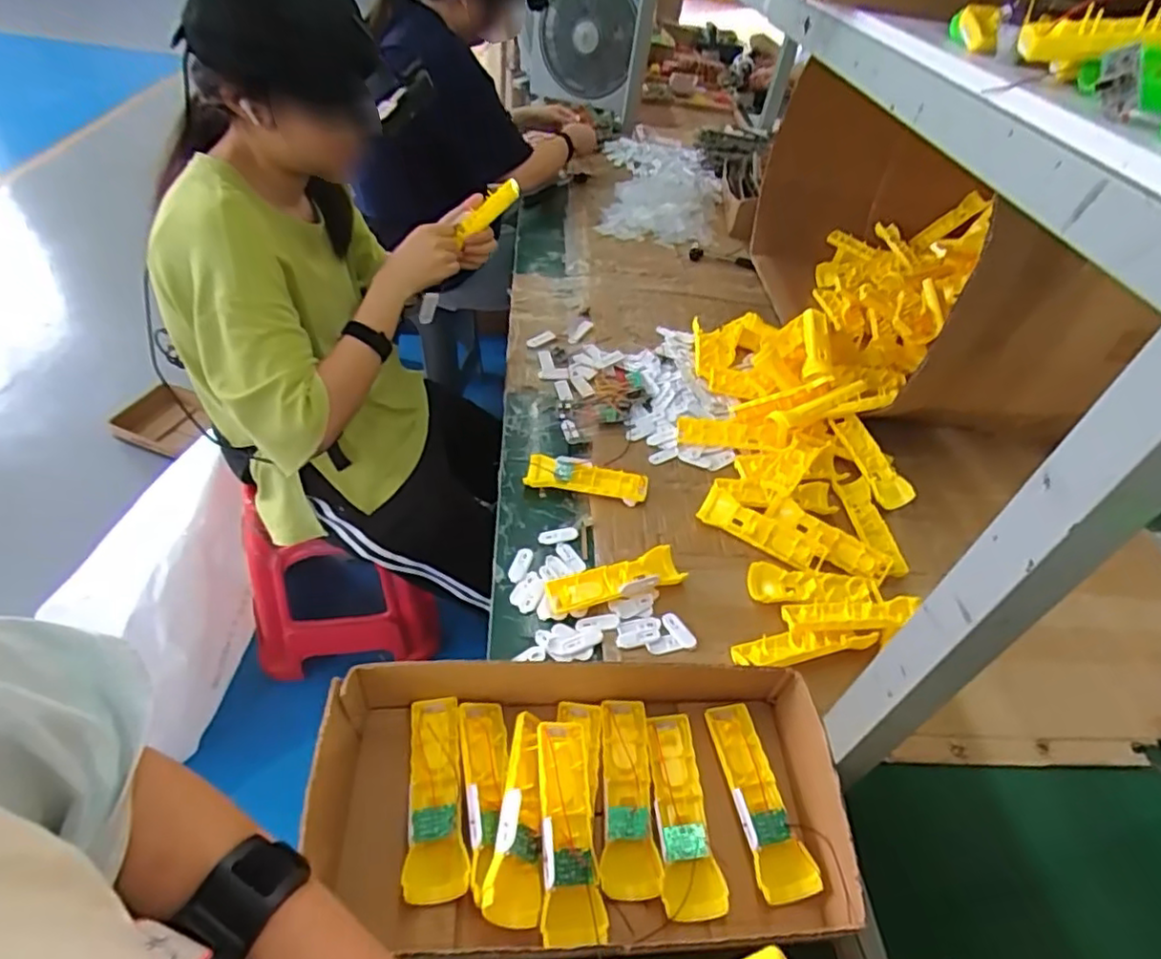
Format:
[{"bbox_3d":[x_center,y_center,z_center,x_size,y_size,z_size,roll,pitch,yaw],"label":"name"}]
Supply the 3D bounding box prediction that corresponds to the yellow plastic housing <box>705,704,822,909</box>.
[{"bbox_3d":[0.159,0.286,0.584,0.050,0.027,0.164,-4,46,-13],"label":"yellow plastic housing"}]

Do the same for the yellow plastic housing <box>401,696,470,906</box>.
[{"bbox_3d":[-0.128,0.269,0.558,0.049,0.023,0.163,-4,46,-13],"label":"yellow plastic housing"}]

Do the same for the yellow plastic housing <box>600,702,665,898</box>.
[{"bbox_3d":[0.044,0.277,0.578,0.046,0.022,0.163,6,44,-3],"label":"yellow plastic housing"}]

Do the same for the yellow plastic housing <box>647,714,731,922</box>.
[{"bbox_3d":[0.088,0.291,0.569,0.046,0.021,0.167,2,45,-7],"label":"yellow plastic housing"}]

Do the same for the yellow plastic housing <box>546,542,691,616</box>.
[{"bbox_3d":[0.039,0.120,0.751,0.156,0.030,0.046,-8,47,-17],"label":"yellow plastic housing"}]

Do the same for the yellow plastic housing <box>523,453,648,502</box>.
[{"bbox_3d":[0.008,0.001,0.869,0.161,0.031,0.042,11,44,2],"label":"yellow plastic housing"}]

